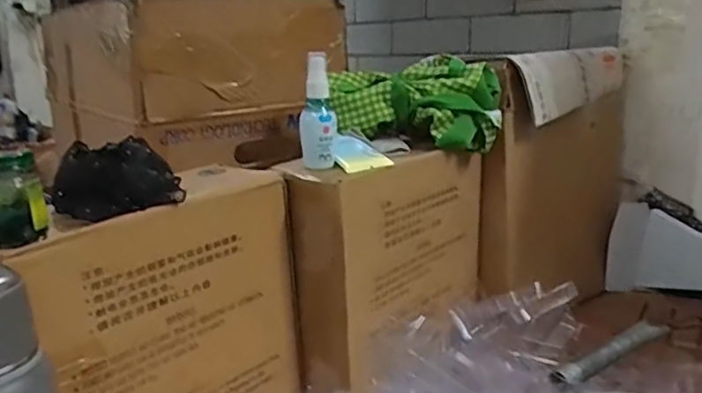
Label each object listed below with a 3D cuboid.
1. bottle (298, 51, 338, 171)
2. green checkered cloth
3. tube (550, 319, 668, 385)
[{"bbox_3d":[-0.036,-0.087,0.647,0.038,0.117,0.032,-3,14,-3],"label":"bottle"},{"bbox_3d":[0.074,-0.113,0.769,0.218,0.102,0.091,1,15,13],"label":"green checkered cloth"},{"bbox_3d":[0.287,0.170,0.682,0.194,0.016,0.024,-12,17,-33],"label":"tube"}]

